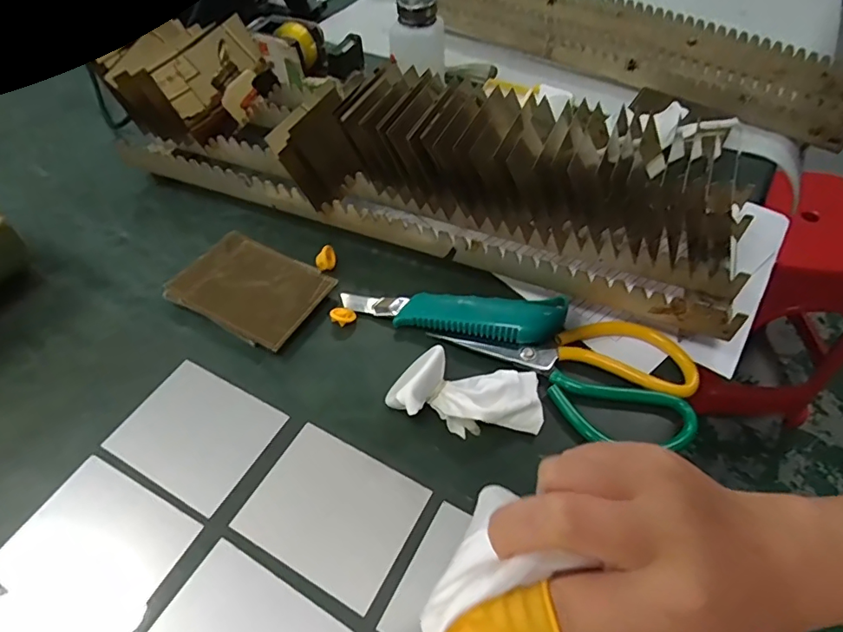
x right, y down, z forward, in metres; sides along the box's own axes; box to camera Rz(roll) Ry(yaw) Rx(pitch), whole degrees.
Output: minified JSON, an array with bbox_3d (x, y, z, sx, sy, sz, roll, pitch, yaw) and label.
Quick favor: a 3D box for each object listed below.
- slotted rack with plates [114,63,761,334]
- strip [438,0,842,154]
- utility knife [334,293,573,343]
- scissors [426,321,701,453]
[{"bbox_3d":[-0.009,-0.135,0.428,0.539,0.127,0.122,18,54,14],"label":"slotted rack with plates"},{"bbox_3d":[0.247,-0.358,0.654,0.559,0.031,0.160,33,59,23],"label":"strip"},{"bbox_3d":[0.024,-0.001,0.403,0.175,0.016,0.041,4,52,3],"label":"utility knife"},{"bbox_3d":[0.104,0.039,0.371,0.179,0.015,0.098,8,52,7],"label":"scissors"}]

